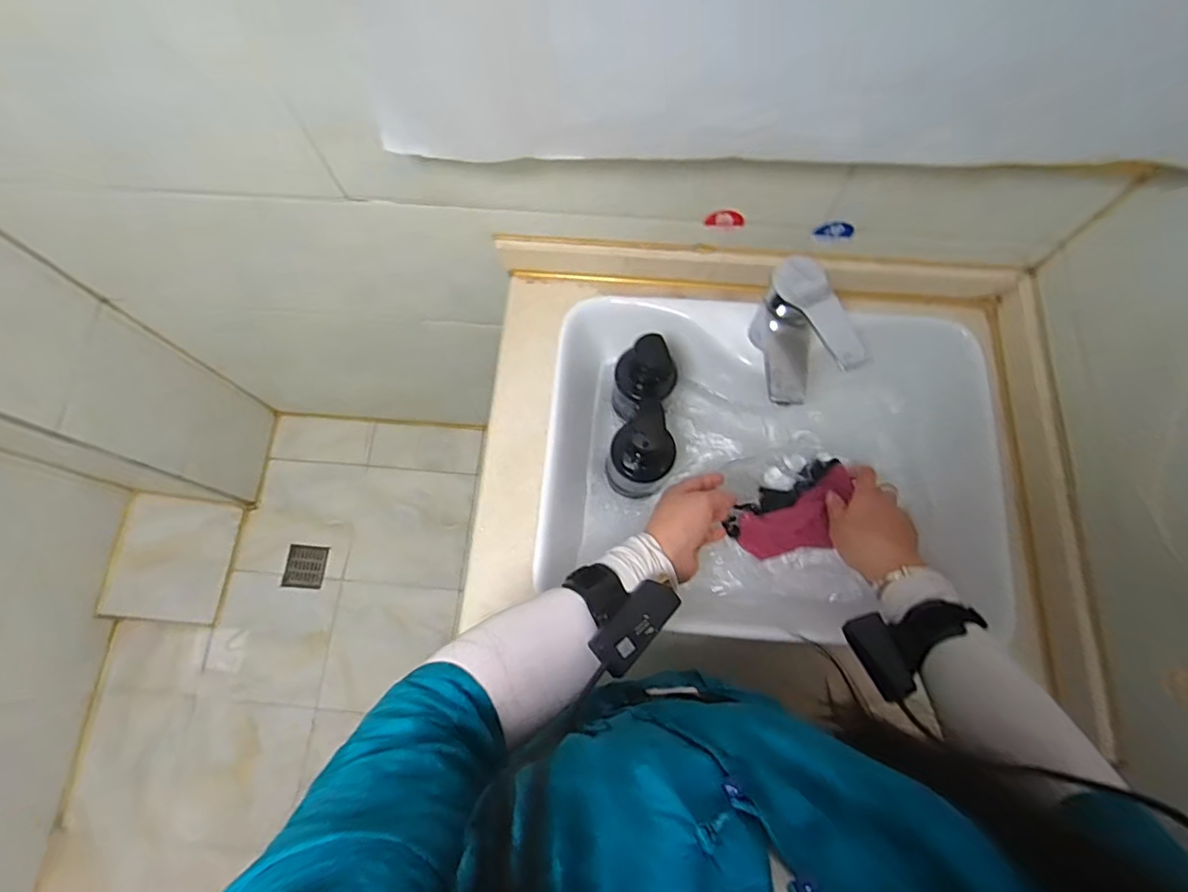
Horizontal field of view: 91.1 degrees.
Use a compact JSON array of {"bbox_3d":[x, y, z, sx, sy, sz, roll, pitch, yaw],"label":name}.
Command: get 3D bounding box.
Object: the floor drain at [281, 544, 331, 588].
[{"bbox_3d":[-0.728,0.305,1.476,0.097,0.007,0.107,7,67,-11],"label":"floor drain"}]

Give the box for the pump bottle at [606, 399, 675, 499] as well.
[{"bbox_3d":[0.050,0.007,0.620,0.068,0.148,0.060,4,72,3],"label":"pump bottle"}]

